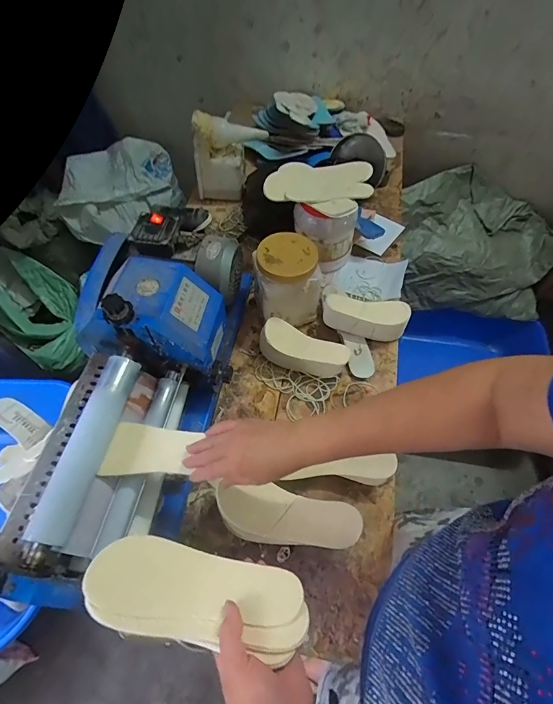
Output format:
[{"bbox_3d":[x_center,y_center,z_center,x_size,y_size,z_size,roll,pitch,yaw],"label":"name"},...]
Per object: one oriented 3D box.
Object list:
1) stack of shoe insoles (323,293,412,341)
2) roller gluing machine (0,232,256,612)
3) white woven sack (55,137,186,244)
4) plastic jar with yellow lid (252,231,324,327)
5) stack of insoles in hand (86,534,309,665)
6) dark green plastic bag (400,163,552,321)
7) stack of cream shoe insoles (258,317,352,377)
[{"bbox_3d":[0.186,-0.072,0.795,0.169,0.072,0.069,5,64,4],"label":"stack of shoe insoles"},{"bbox_3d":[-0.231,0.031,0.617,0.273,0.252,0.619,4,64,4],"label":"roller gluing machine"},{"bbox_3d":[-0.589,-0.609,1.405,0.438,0.171,0.289,-32,67,-14],"label":"white woven sack"},{"bbox_3d":[0.023,-0.142,0.786,0.123,0.182,0.115,-1,63,1],"label":"plastic jar with yellow lid"},{"bbox_3d":[-0.081,0.250,0.388,0.216,0.048,0.081,10,64,0],"label":"stack of insoles in hand"},{"bbox_3d":[0.719,-0.381,1.362,0.603,0.493,0.128,2,21,-4],"label":"dark green plastic bag"},{"bbox_3d":[0.052,-0.001,0.757,0.176,0.076,0.068,22,66,12],"label":"stack of cream shoe insoles"}]

